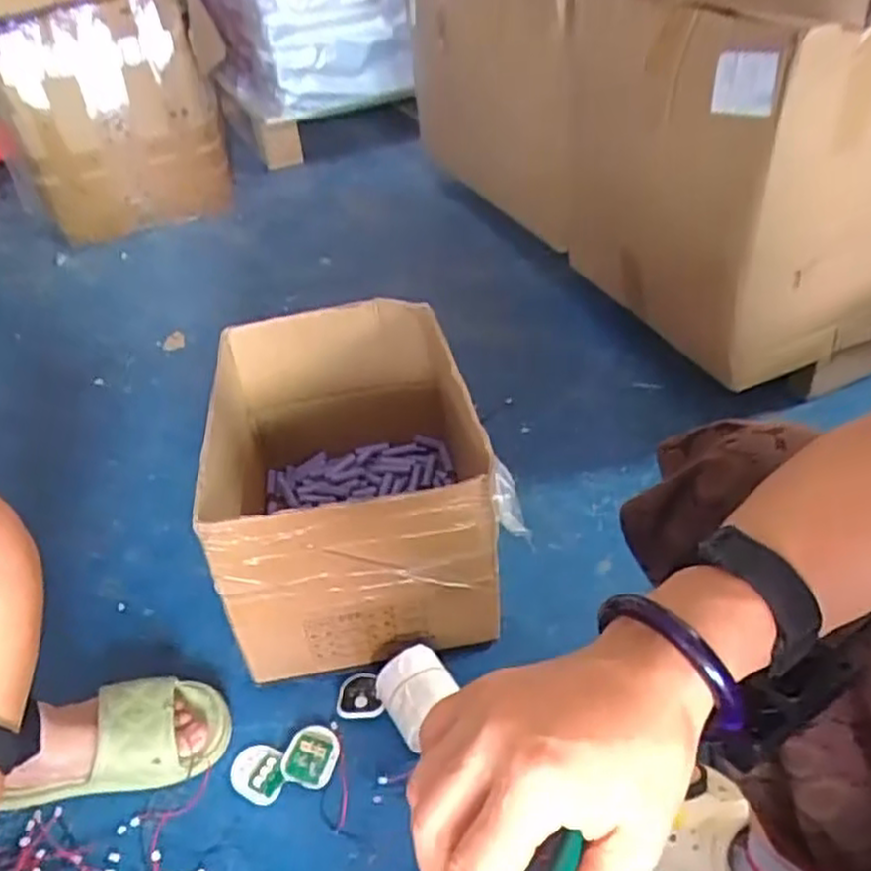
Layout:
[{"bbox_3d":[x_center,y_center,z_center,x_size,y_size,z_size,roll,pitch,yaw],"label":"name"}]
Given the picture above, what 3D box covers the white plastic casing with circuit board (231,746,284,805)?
[{"bbox_3d":[-0.179,0.336,0.728,0.060,0.011,0.048,20,48,25],"label":"white plastic casing with circuit board"}]

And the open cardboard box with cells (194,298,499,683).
[{"bbox_3d":[-0.086,0.044,0.856,0.290,0.254,0.361,-9,42,-4],"label":"open cardboard box with cells"}]

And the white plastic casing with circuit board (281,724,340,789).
[{"bbox_3d":[-0.126,0.323,0.736,0.053,0.013,0.058,21,50,5],"label":"white plastic casing with circuit board"}]

